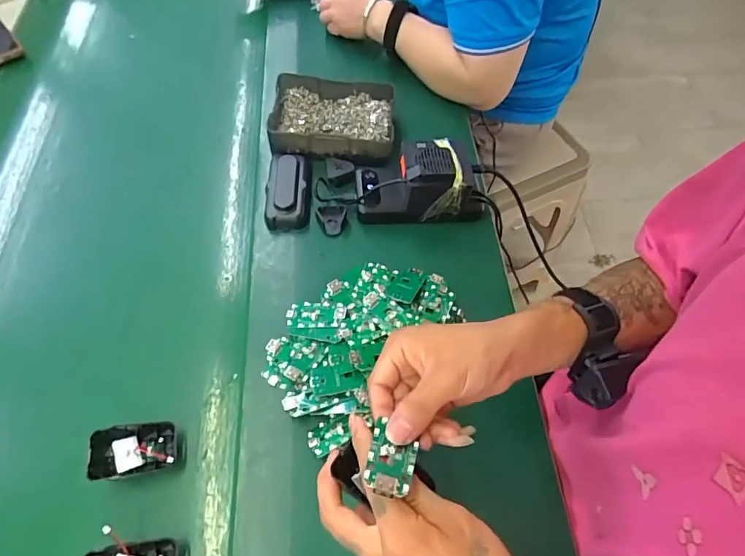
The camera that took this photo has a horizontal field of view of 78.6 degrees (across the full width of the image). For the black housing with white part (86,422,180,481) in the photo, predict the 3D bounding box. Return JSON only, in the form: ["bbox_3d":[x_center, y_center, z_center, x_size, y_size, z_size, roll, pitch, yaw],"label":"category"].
[{"bbox_3d":[-0.212,0.154,0.409,0.064,0.039,0.044,-12,62,-7],"label":"black housing with white part"}]

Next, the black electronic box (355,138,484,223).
[{"bbox_3d":[0.056,-0.118,0.537,0.148,0.075,0.070,-1,61,-1],"label":"black electronic box"}]

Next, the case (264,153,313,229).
[{"bbox_3d":[-0.102,-0.111,0.557,0.052,0.024,0.110,-1,61,-1],"label":"case"}]

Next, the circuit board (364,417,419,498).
[{"bbox_3d":[0.014,0.115,0.297,0.030,0.004,0.059,13,23,0],"label":"circuit board"}]

